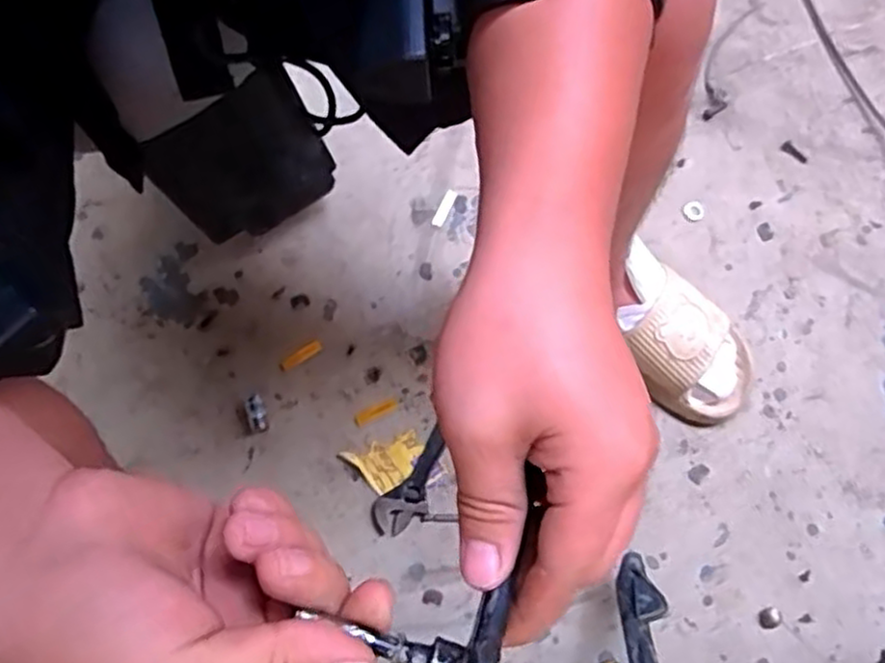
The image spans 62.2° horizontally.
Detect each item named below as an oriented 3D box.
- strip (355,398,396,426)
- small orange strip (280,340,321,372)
[{"bbox_3d":[-0.076,0.090,0.824,0.050,0.004,0.014,-27,77,-5],"label":"strip"},{"bbox_3d":[-0.163,0.028,0.840,0.052,0.006,0.015,-31,77,-6],"label":"small orange strip"}]

